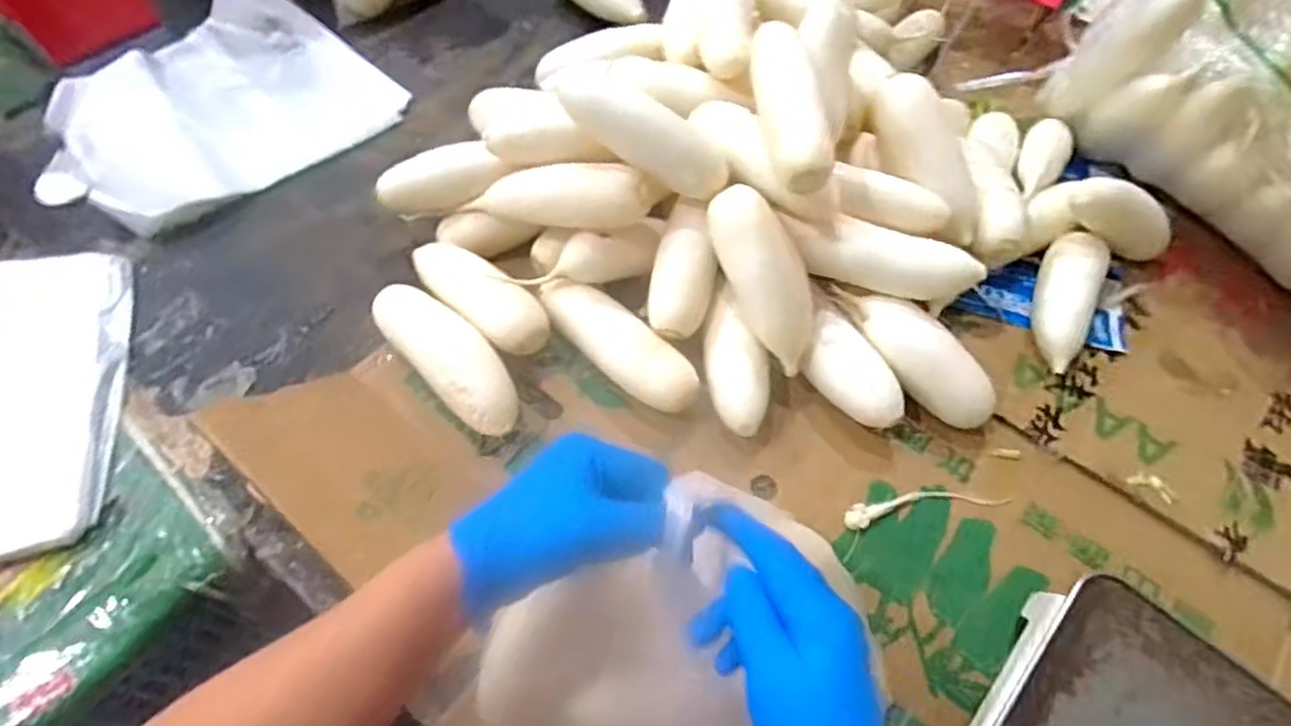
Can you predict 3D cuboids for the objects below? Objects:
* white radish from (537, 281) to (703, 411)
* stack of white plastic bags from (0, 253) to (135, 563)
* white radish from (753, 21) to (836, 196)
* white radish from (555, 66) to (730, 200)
[{"bbox_3d":[-0.030,-0.014,0.669,0.179,0.056,0.058,39,65,20],"label":"white radish"},{"bbox_3d":[-0.560,0.027,0.638,0.144,0.029,0.308,-14,60,-9],"label":"stack of white plastic bags"},{"bbox_3d":[0.130,-0.225,0.611,0.062,0.055,0.201,-2,59,-2],"label":"white radish"},{"bbox_3d":[0.000,-0.195,0.601,0.164,0.056,0.042,30,59,-14],"label":"white radish"}]

